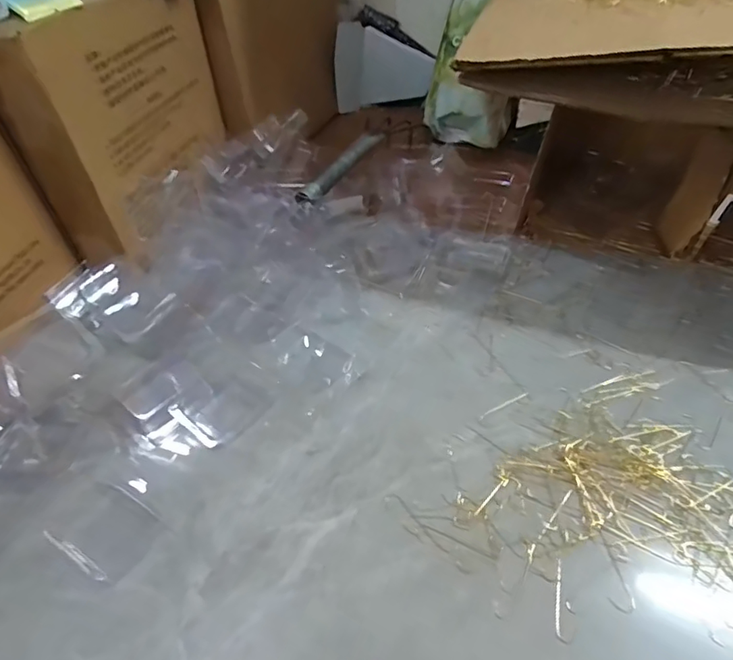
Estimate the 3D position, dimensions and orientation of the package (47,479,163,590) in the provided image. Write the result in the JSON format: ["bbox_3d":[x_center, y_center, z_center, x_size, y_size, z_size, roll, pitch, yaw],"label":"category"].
[{"bbox_3d":[-0.202,0.155,0.396,0.077,0.009,0.057,22,50,23],"label":"package"}]

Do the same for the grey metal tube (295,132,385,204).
[{"bbox_3d":[-0.031,-0.215,0.673,0.021,0.022,0.202,17,49,21],"label":"grey metal tube"}]

